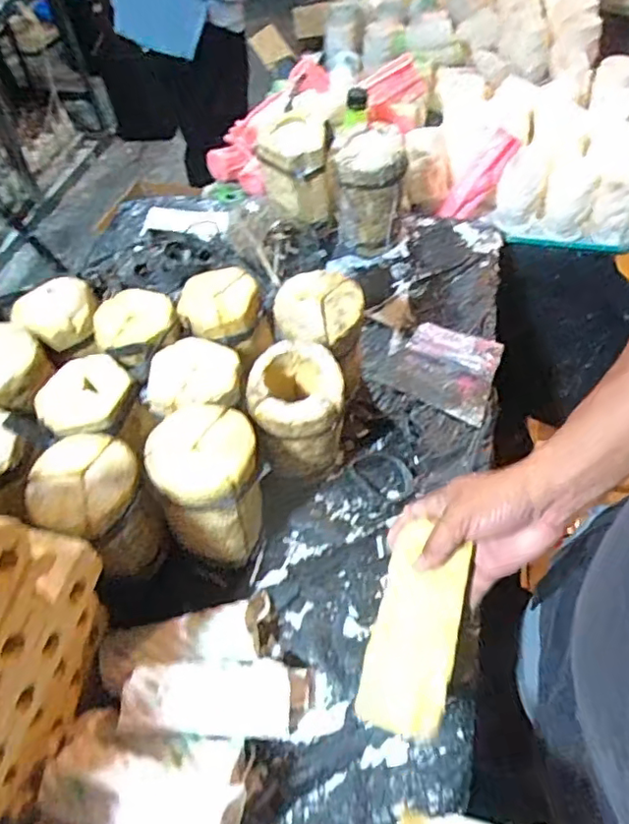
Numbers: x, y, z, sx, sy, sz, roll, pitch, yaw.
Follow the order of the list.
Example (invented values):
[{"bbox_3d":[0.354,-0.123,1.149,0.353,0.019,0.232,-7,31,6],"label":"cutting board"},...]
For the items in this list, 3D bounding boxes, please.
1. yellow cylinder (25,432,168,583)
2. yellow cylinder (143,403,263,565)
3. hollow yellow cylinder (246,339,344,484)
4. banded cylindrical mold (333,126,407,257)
[{"bbox_3d":[-0.193,0.092,0.547,0.088,0.133,0.093,-3,54,3],"label":"yellow cylinder"},{"bbox_3d":[-0.093,0.078,0.558,0.093,0.157,0.100,-10,54,-2],"label":"yellow cylinder"},{"bbox_3d":[-0.014,0.014,0.594,0.086,0.154,0.093,-7,54,0],"label":"hollow yellow cylinder"},{"bbox_3d":[0.073,-0.288,0.791,0.089,0.153,0.081,2,55,7],"label":"banded cylindrical mold"}]

